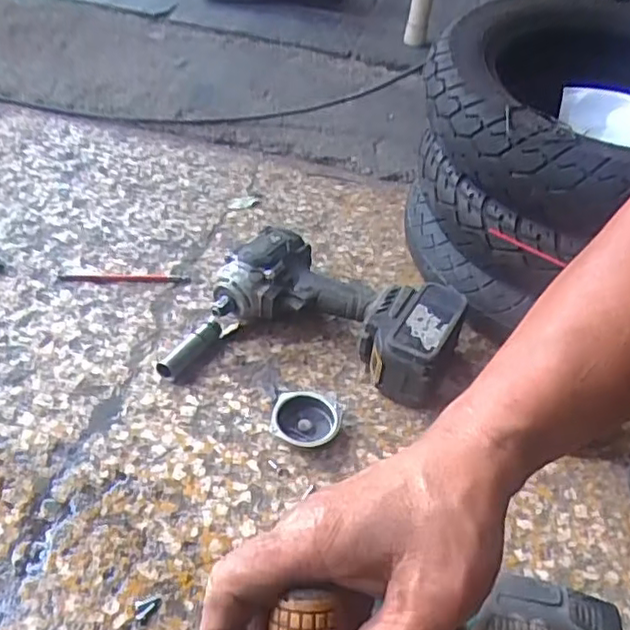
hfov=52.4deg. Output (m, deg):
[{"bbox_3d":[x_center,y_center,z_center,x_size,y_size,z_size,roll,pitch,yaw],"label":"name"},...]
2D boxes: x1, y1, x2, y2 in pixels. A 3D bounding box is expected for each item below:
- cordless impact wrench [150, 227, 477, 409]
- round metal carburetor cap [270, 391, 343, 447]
[{"bbox_3d":[0.008,0.001,0.656,0.282,0.076,0.175,10,44,4],"label":"cordless impact wrench"},{"bbox_3d":[-0.008,0.096,0.596,0.061,0.018,0.061,3,44,-3],"label":"round metal carburetor cap"}]

